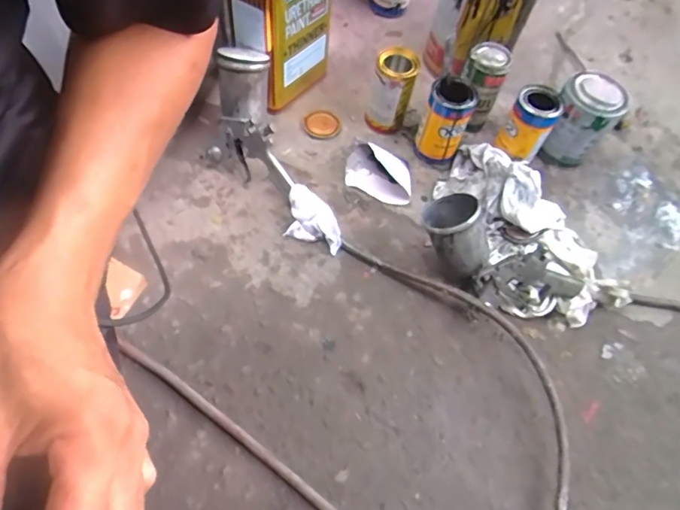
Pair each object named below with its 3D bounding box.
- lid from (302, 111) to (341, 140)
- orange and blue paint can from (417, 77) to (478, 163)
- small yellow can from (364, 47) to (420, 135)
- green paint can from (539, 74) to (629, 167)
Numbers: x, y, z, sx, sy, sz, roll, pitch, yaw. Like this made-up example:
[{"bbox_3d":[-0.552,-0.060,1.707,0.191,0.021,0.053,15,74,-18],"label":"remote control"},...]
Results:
[{"bbox_3d":[-0.033,-0.232,0.880,0.063,0.011,0.069,2,62,-3],"label":"lid"},{"bbox_3d":[0.173,-0.223,0.826,0.075,0.126,0.077,19,63,6],"label":"orange and blue paint can"},{"bbox_3d":[0.087,-0.279,0.845,0.068,0.137,0.068,2,62,-3],"label":"small yellow can"},{"bbox_3d":[0.411,-0.234,0.846,0.097,0.134,0.103,2,62,-3],"label":"green paint can"}]

